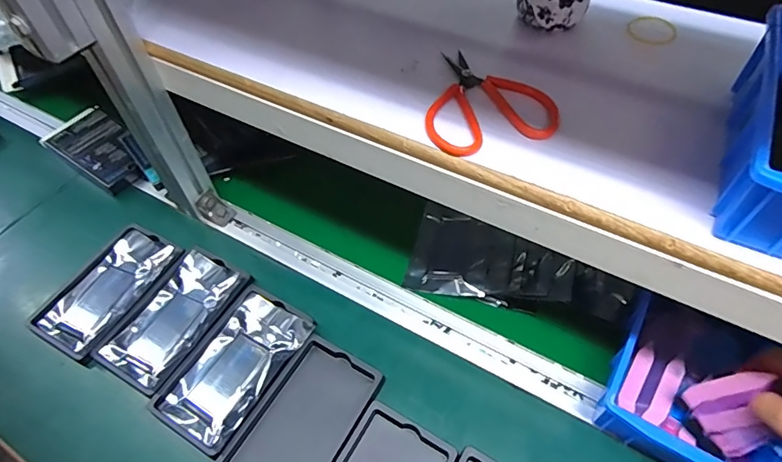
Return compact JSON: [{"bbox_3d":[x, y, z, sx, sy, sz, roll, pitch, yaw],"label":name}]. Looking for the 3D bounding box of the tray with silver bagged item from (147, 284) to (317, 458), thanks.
[{"bbox_3d":[-0.159,0.137,0.489,0.095,0.020,0.156,25,57,20],"label":"tray with silver bagged item"}]

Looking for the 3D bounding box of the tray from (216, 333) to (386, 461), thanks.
[{"bbox_3d":[-0.084,0.183,0.452,0.092,0.013,0.156,25,57,20],"label":"tray"}]

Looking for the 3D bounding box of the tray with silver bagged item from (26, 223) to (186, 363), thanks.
[{"bbox_3d":[-0.326,0.064,0.547,0.094,0.012,0.157,24,57,19],"label":"tray with silver bagged item"}]

